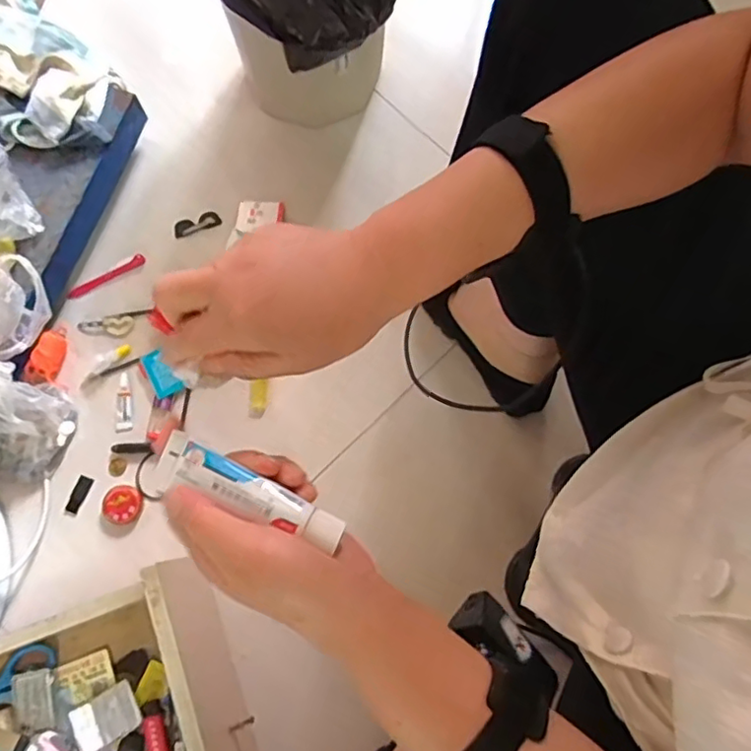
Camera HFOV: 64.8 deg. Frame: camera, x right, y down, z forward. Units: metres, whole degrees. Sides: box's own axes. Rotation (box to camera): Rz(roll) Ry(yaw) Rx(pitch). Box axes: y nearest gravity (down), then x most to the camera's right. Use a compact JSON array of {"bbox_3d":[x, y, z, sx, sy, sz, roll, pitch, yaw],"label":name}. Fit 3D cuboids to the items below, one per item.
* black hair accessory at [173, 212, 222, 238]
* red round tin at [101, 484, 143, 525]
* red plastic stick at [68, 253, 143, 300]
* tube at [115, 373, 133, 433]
[{"bbox_3d":[-0.239,-0.203,0.791,0.063,0.006,0.025,-19,76,-5],"label":"black hair accessory"},{"bbox_3d":[-0.299,0.151,0.691,0.045,0.010,0.043,0,75,0],"label":"red round tin"},{"bbox_3d":[-0.349,-0.128,0.768,0.105,0.007,0.015,-30,77,-8],"label":"red plastic stick"},{"bbox_3d":[-0.309,0.033,0.724,0.021,0.006,0.071,-6,75,-2],"label":"tube"}]

